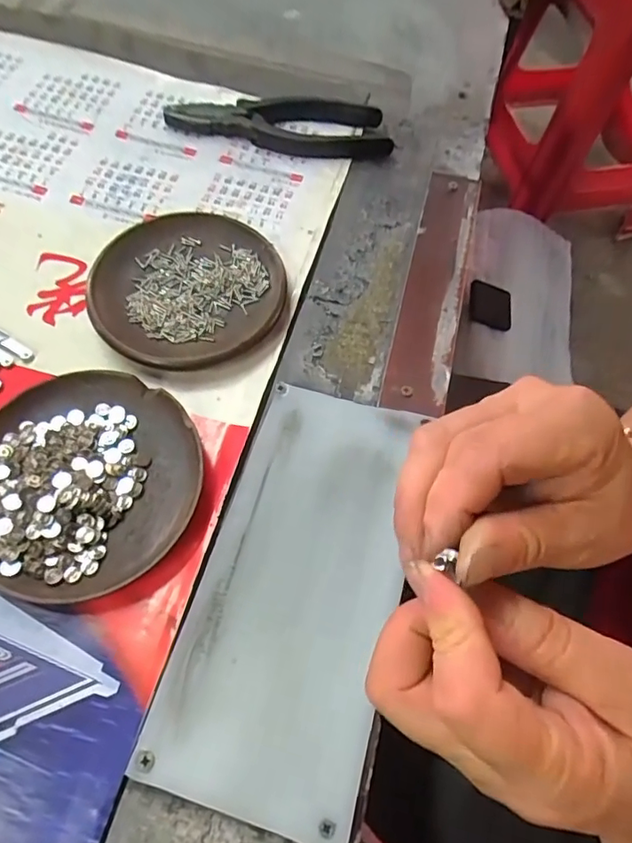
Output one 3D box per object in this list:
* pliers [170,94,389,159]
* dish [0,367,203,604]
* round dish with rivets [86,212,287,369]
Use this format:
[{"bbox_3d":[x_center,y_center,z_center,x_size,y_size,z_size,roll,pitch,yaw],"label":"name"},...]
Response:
[{"bbox_3d":[-0.026,-0.222,0.396,0.161,0.017,0.049,8,63,1],"label":"pliers"},{"bbox_3d":[-0.116,0.028,0.269,0.111,0.019,0.114,1,63,-3],"label":"dish"},{"bbox_3d":[-0.078,-0.079,0.326,0.111,0.016,0.112,1,63,-3],"label":"round dish with rivets"}]

